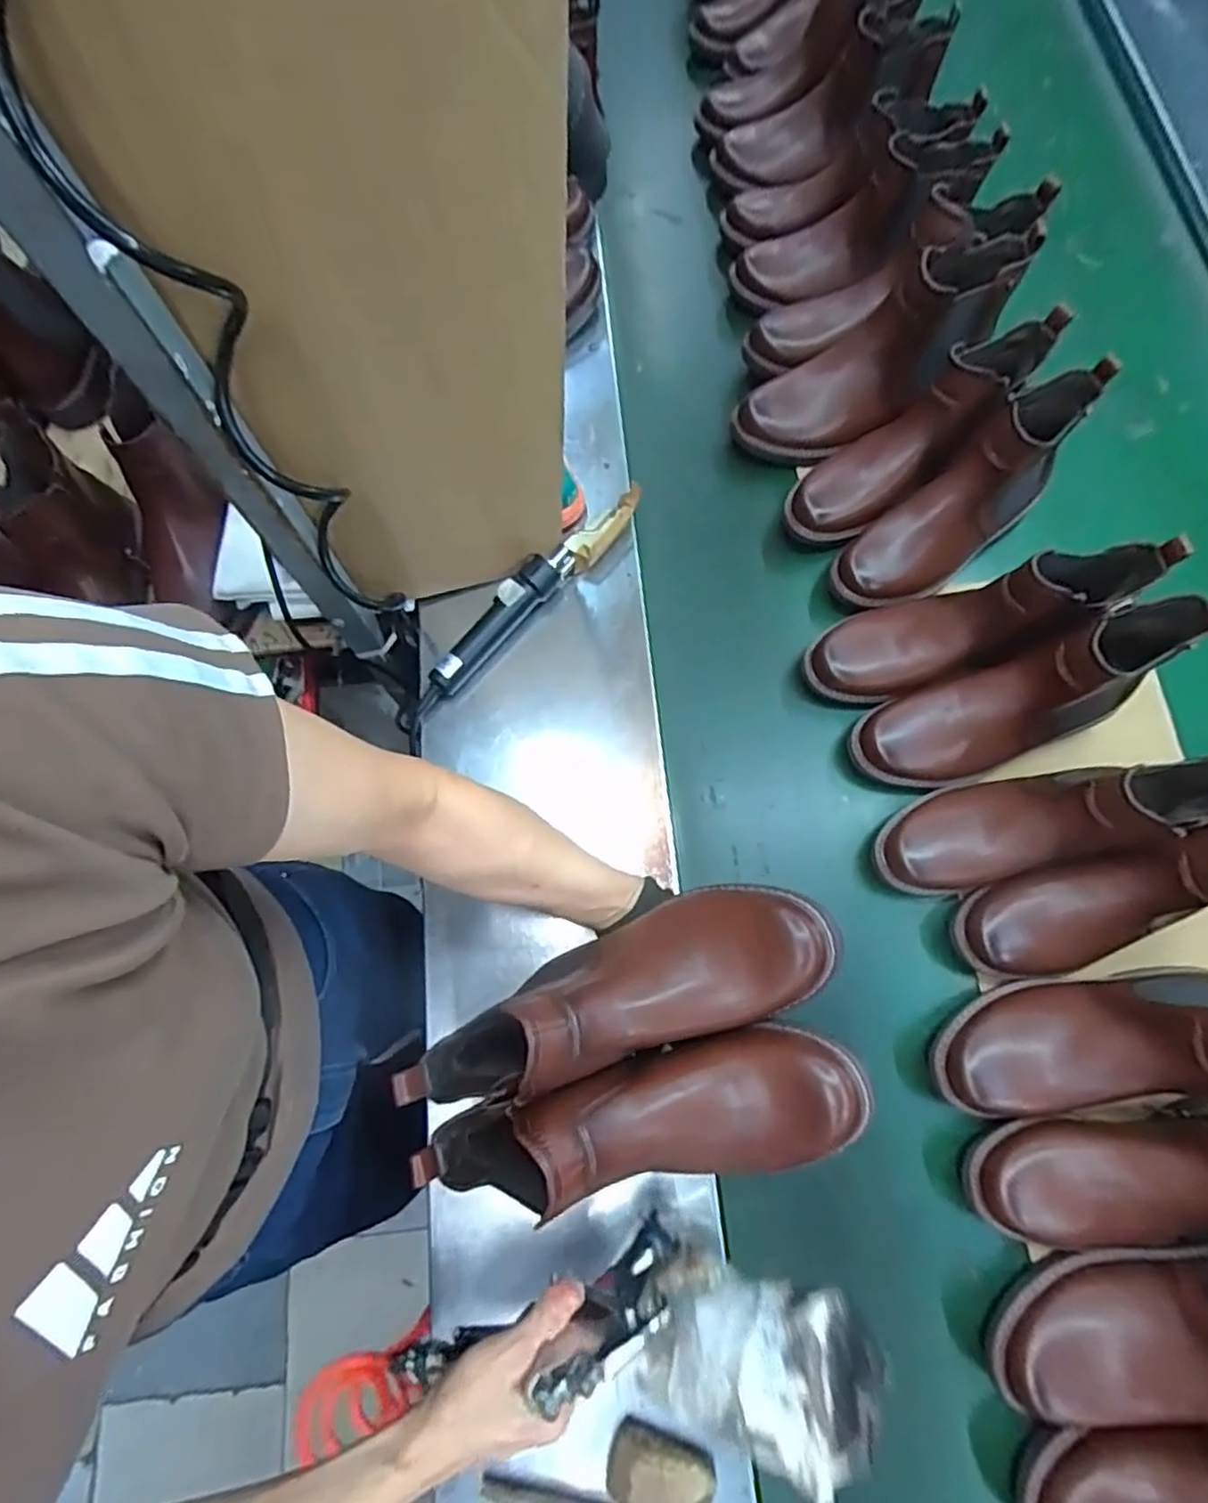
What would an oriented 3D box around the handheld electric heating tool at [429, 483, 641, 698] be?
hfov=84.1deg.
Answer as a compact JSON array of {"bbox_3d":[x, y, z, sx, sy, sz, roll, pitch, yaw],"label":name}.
[{"bbox_3d":[-0.068,-0.165,0.667,0.042,0.028,0.279,42,78,11],"label":"handheld electric heating tool"}]

